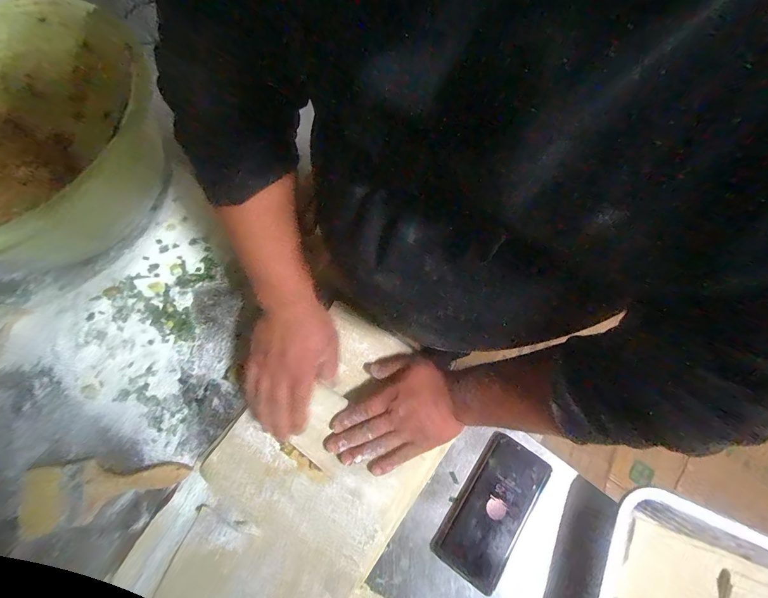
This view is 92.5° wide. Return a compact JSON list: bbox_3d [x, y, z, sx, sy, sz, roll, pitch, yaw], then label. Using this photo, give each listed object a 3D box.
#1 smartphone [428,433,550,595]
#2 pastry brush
[{"bbox_3d":[0.131,0.251,0.445,0.079,0.010,0.163,33,74,13],"label":"smartphone"},{"bbox_3d":[-0.345,0.234,0.449,0.191,0.017,0.072,-9,70,-2],"label":"pastry brush"}]

